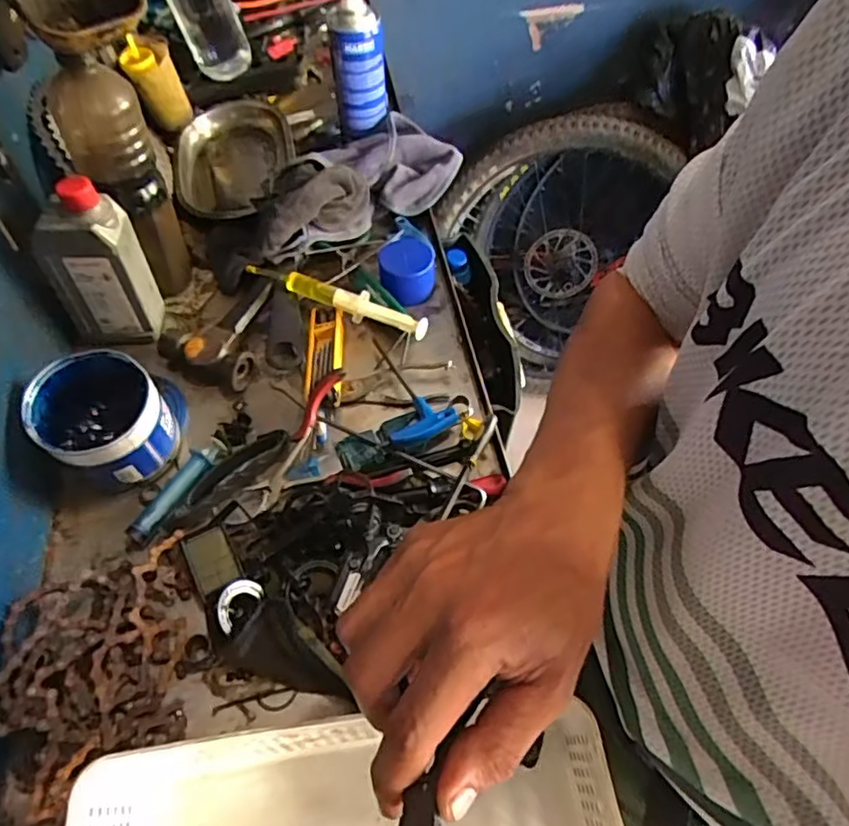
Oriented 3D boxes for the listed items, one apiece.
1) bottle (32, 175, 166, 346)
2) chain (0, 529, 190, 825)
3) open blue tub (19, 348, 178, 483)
[{"bbox_3d":[-0.328,-0.147,0.613,0.085,0.168,0.058,-10,58,-7],"label":"bottle"},{"bbox_3d":[-0.255,0.187,0.470,0.118,0.053,0.186,-10,58,-7],"label":"chain"},{"bbox_3d":[-0.293,0.009,0.562,0.105,0.098,0.099,0,57,-1],"label":"open blue tub"}]

